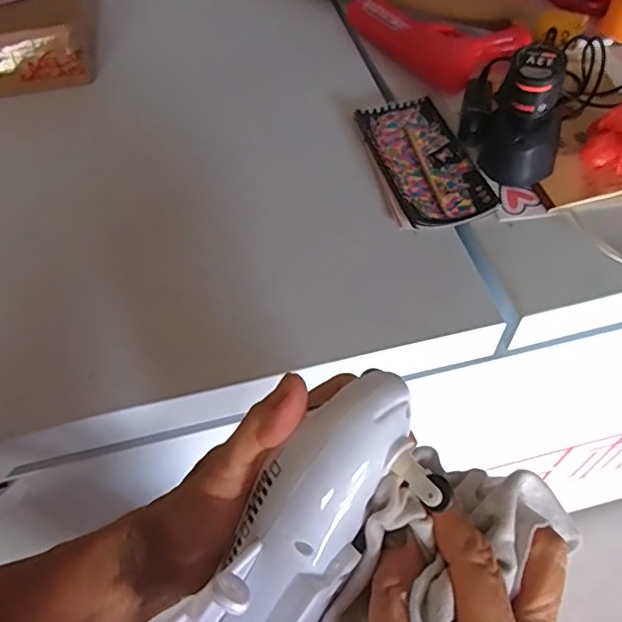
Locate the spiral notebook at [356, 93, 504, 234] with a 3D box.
[{"bbox_3d":[0.108,-0.152,0.561,0.096,0.008,0.180,-13,55,-7],"label":"spiral notebook"}]

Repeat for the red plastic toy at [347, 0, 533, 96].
[{"bbox_3d":[0.141,-0.336,0.670,0.102,0.034,0.212,-29,58,-17],"label":"red plastic toy"}]

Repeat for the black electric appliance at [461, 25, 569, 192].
[{"bbox_3d":[0.194,-0.203,0.528,0.098,0.110,0.117,15,57,13],"label":"black electric appliance"}]

